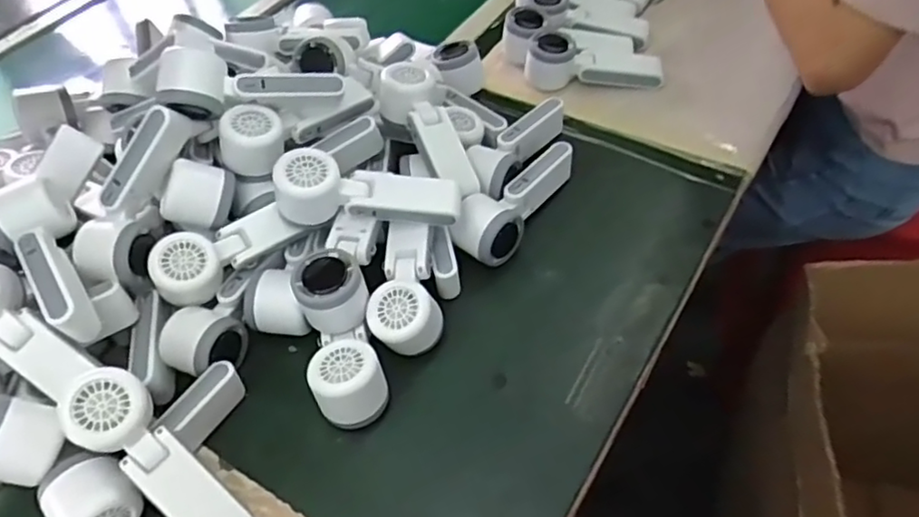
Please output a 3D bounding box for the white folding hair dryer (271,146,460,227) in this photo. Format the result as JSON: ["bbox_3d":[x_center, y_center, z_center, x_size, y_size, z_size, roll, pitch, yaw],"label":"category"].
[{"bbox_3d":[-0.084,-0.056,0.584,0.164,0.056,0.066,5,53,-10],"label":"white folding hair dryer"}]

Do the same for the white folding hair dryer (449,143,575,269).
[{"bbox_3d":[0.056,-0.062,0.648,0.059,0.050,0.167,24,57,25],"label":"white folding hair dryer"}]

